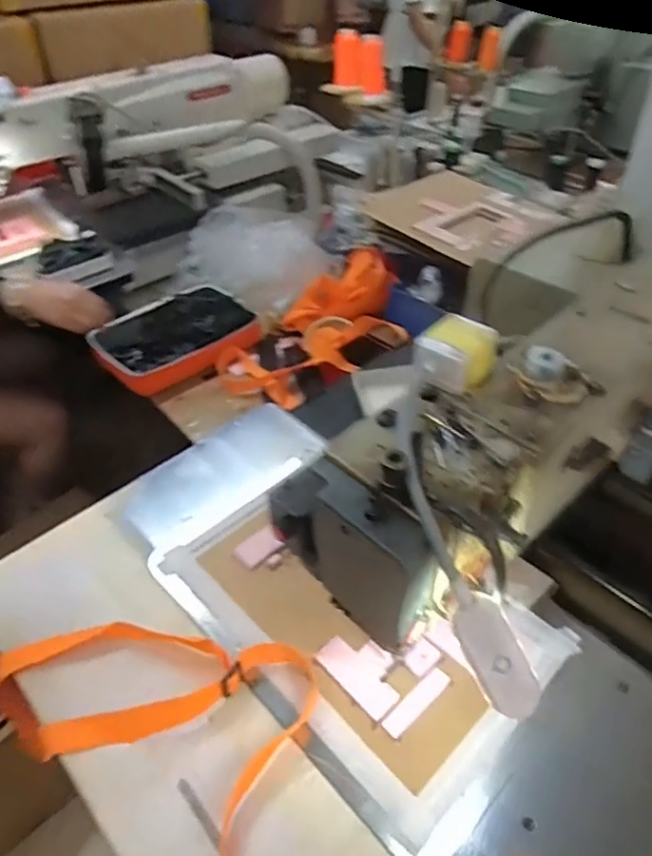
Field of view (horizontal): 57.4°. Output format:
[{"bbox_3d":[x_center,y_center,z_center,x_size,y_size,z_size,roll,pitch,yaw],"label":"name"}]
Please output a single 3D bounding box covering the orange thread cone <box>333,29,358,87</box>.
[{"bbox_3d":[0.044,-0.871,1.398,0.057,0.104,0.052,1,43,3],"label":"orange thread cone"}]

